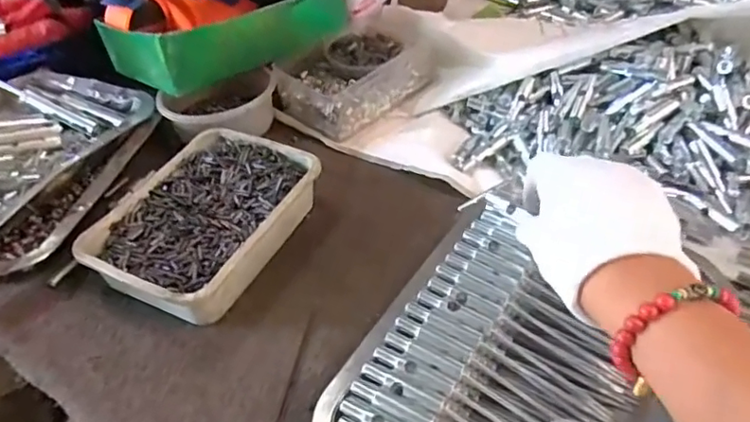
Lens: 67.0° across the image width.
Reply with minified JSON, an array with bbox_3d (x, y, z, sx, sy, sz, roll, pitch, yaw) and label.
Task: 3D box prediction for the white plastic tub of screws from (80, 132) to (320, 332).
[{"bbox_3d":[-0.137,0.006,0.471,0.128,0.039,0.184,20,49,22],"label":"white plastic tub of screws"}]

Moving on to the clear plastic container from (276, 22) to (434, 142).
[{"bbox_3d":[-0.026,-0.147,0.611,0.143,0.049,0.114,-34,52,-28],"label":"clear plastic container"}]

